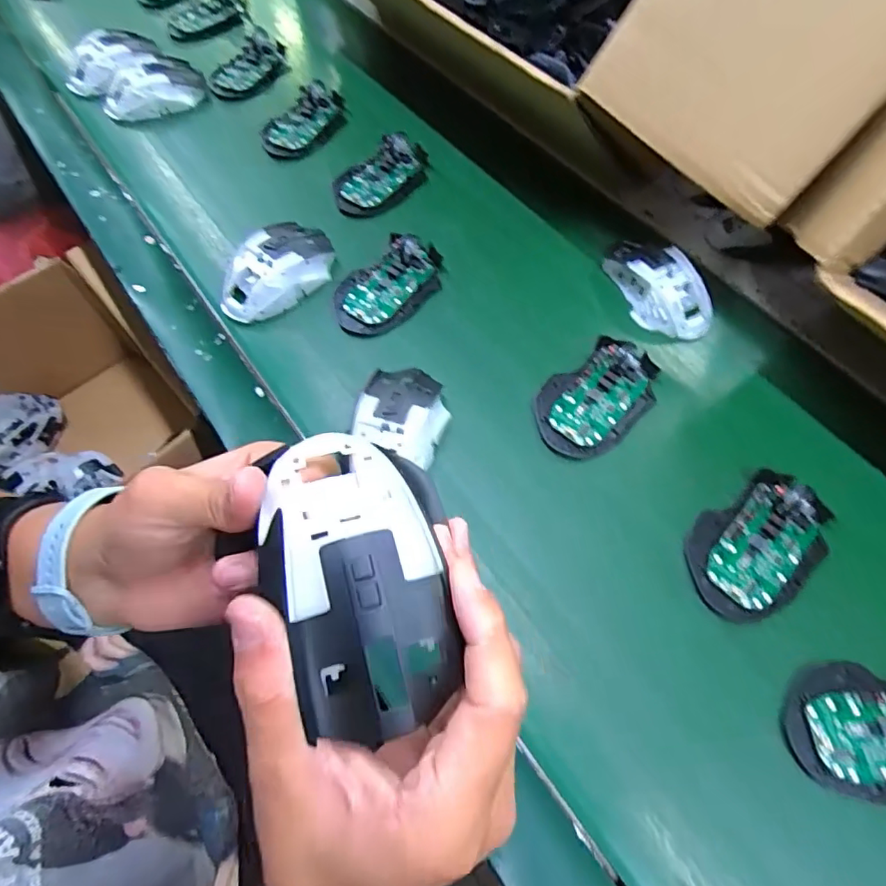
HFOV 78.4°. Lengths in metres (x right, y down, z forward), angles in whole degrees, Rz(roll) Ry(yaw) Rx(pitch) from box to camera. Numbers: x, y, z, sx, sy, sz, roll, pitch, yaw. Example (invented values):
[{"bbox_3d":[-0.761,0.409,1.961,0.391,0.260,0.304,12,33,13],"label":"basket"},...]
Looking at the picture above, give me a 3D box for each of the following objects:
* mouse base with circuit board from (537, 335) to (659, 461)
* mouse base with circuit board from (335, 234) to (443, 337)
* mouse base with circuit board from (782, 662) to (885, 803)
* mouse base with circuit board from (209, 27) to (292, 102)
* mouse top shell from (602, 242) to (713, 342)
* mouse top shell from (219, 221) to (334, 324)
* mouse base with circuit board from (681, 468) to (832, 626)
[{"bbox_3d":[0.122,-0.037,0.437,0.107,0.031,0.072,-41,69,-17],"label":"mouse base with circuit board"},{"bbox_3d":[-0.049,-0.144,0.491,0.112,0.022,0.065,-41,69,-17],"label":"mouse base with circuit board"},{"bbox_3d":[0.267,0.171,0.321,0.108,0.030,0.071,2,64,3],"label":"mouse base with circuit board"},{"bbox_3d":[-0.234,-0.461,0.668,0.066,0.023,0.100,19,66,11],"label":"mouse base with circuit board"},{"bbox_3d":[0.195,-0.141,0.483,0.062,0.034,0.107,-20,65,-8],"label":"mouse top shell"},{"bbox_3d":[-0.151,-0.156,0.489,0.065,0.031,0.109,41,72,19],"label":"mouse top shell"},{"bbox_3d":[0.223,0.070,0.380,0.106,0.030,0.071,-31,67,-13],"label":"mouse base with circuit board"}]

